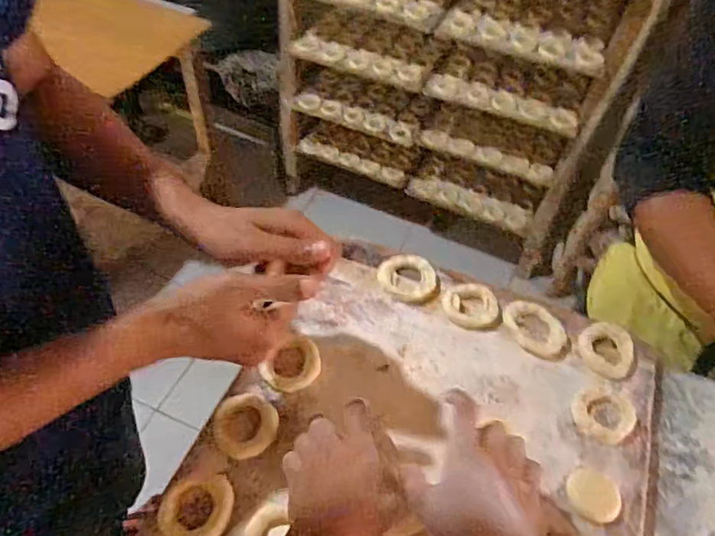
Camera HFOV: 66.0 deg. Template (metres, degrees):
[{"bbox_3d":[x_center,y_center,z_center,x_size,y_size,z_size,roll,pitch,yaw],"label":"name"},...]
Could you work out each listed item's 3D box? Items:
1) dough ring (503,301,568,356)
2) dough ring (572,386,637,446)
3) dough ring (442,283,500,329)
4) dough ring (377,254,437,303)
[{"bbox_3d":[0.212,0.067,0.650,0.064,0.015,0.083,-23,56,-22],"label":"dough ring"},{"bbox_3d":[0.267,0.157,0.591,0.066,0.014,0.059,-21,56,-20],"label":"dough ring"},{"bbox_3d":[0.137,0.043,0.665,0.065,0.013,0.062,2,51,-3],"label":"dough ring"},{"bbox_3d":[0.061,0.013,0.682,0.070,0.021,0.060,9,51,3],"label":"dough ring"}]

